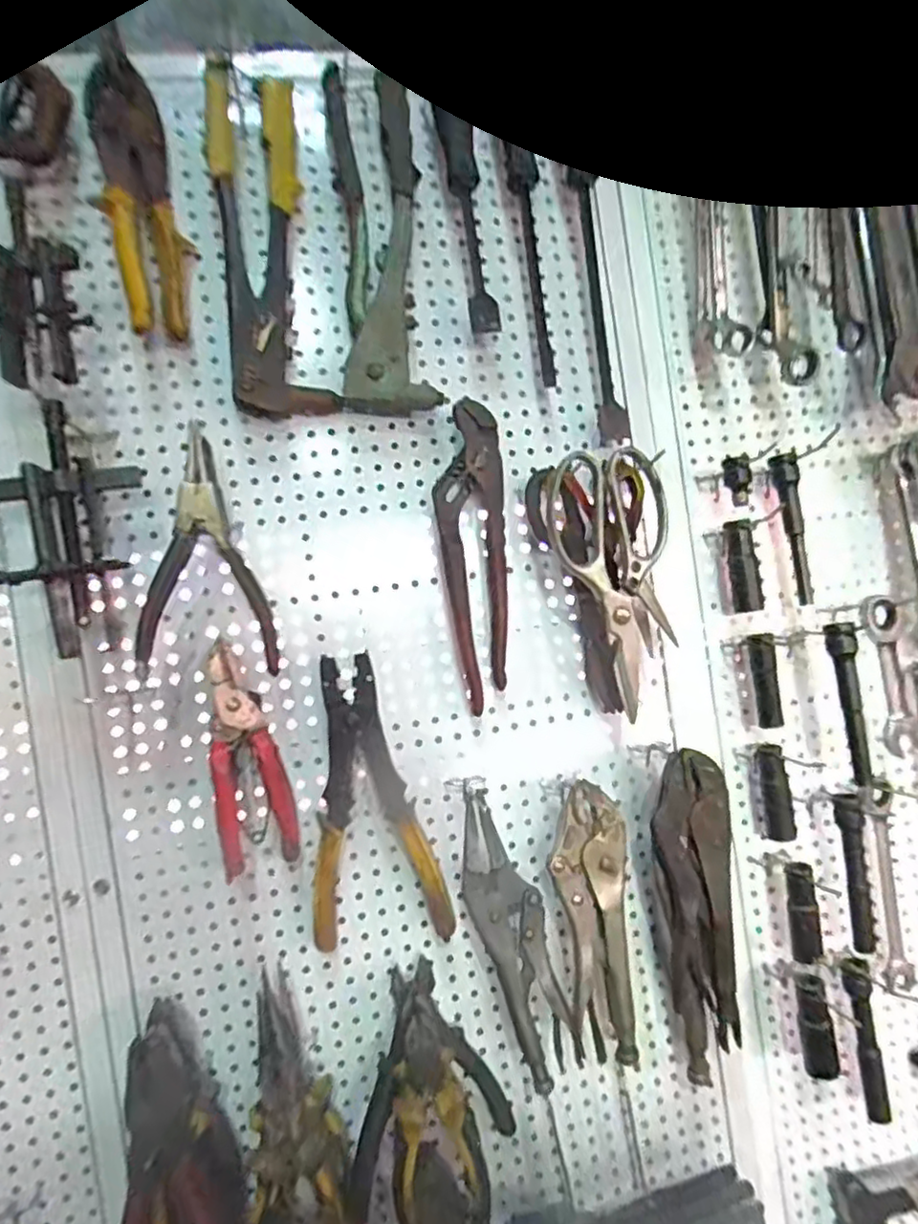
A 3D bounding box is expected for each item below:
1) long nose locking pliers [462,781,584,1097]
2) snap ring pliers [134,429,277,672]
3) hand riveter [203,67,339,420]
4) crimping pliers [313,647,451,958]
[{"bbox_3d":[0.042,0.231,0.479,0.067,0.199,0.027,-8,2,1],"label":"long nose locking pliers"},{"bbox_3d":[-0.170,-0.038,0.459,0.091,0.162,0.029,0,11,-22],"label":"snap ring pliers"},{"bbox_3d":[-0.145,-0.273,0.502,0.071,0.240,0.023,-8,2,-16],"label":"hand riveter"},{"bbox_3d":[-0.072,0.143,0.519,0.101,0.214,0.032,-8,2,-1],"label":"crimping pliers"}]

